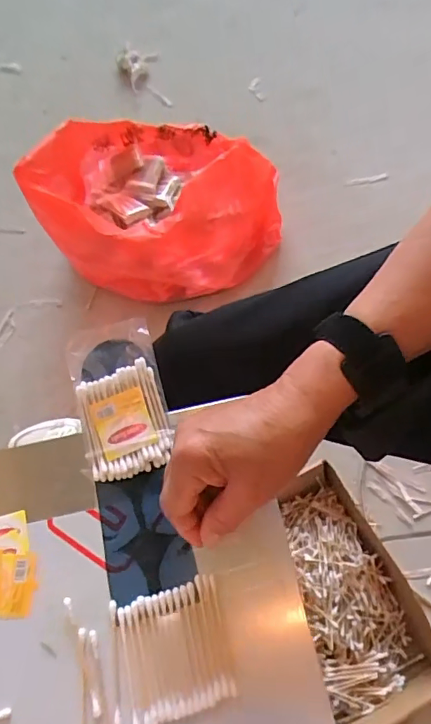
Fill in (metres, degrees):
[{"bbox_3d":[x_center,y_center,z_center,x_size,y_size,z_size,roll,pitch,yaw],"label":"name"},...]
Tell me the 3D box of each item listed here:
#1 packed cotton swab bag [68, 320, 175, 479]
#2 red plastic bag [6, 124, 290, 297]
[{"bbox_3d":[-0.072,0.025,0.374,0.064,0.013,0.116,-11,69,-3],"label":"packed cotton swab bag"},{"bbox_3d":[-0.100,-0.299,0.900,0.414,0.194,0.315,-11,69,-3],"label":"red plastic bag"}]

